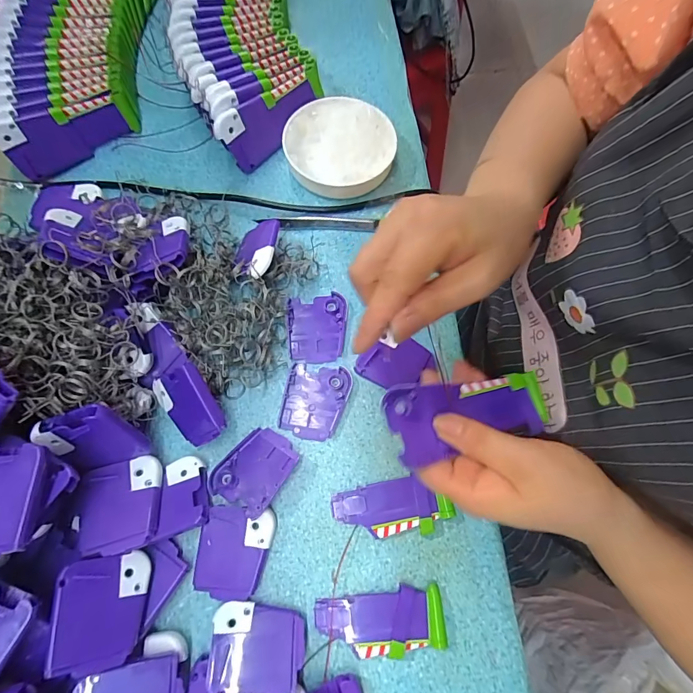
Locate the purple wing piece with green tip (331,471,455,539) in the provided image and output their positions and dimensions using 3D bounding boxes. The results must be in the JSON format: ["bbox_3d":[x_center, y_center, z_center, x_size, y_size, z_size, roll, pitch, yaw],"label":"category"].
[{"bbox_3d":[0.035,0.124,0.295,0.084,0.012,0.041,-15,74,-4],"label":"purple wing piece with green tip"}]

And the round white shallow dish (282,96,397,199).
[{"bbox_3d":[-0.008,-0.194,0.372,0.102,0.030,0.095,0,73,0],"label":"round white shallow dish"}]

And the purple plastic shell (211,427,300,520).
[{"bbox_3d":[-0.071,0.095,0.300,0.049,0.011,0.060,33,76,9],"label":"purple plastic shell"}]

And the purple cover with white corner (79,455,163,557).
[{"bbox_3d":[-0.158,0.112,0.273,0.051,0.010,0.060,-11,62,-19],"label":"purple cover with white corner"}]

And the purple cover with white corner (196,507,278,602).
[{"bbox_3d":[-0.081,0.149,0.280,0.050,0.006,0.059,7,74,2],"label":"purple cover with white corner"}]

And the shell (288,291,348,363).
[{"bbox_3d":[-0.025,-0.017,0.338,0.050,0.005,0.061,-3,73,-1],"label":"shell"}]

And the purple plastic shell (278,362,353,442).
[{"bbox_3d":[-0.026,0.045,0.320,0.052,0.005,0.061,10,74,3],"label":"purple plastic shell"}]

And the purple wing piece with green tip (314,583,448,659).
[{"bbox_3d":[0.024,0.195,0.270,0.087,0.011,0.039,-9,74,-3],"label":"purple wing piece with green tip"}]

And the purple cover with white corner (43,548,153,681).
[{"bbox_3d":[-0.153,0.166,0.241,0.051,0.004,0.060,11,61,-38],"label":"purple cover with white corner"}]

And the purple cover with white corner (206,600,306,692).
[{"bbox_3d":[-0.059,0.200,0.256,0.060,0.006,0.049,4,47,-6],"label":"purple cover with white corner"}]

